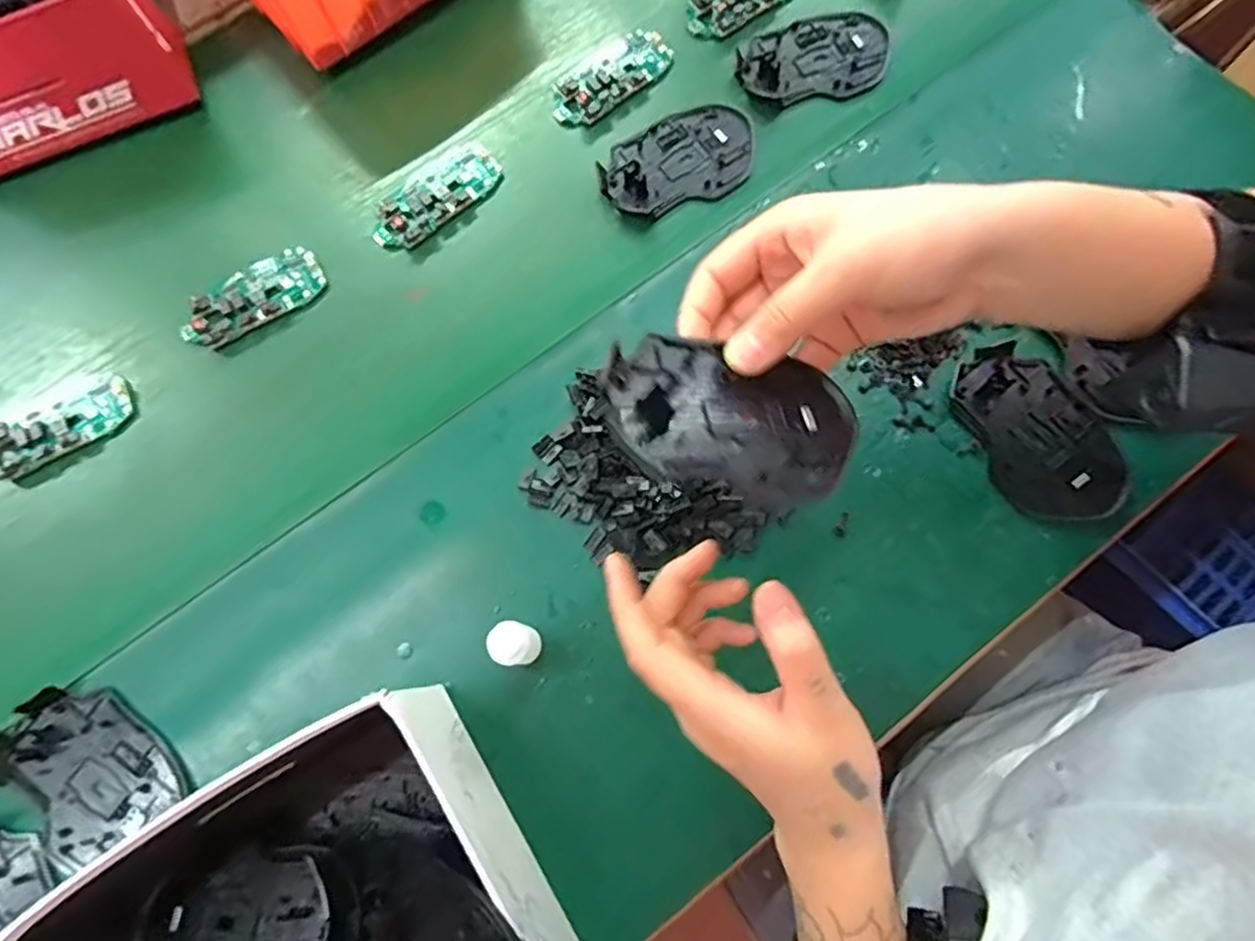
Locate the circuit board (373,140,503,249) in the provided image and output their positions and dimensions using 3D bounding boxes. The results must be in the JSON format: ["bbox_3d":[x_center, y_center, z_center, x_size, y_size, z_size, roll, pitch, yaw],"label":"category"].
[{"bbox_3d":[-0.136,-0.195,0.475,0.099,0.020,0.046,-43,75,-9],"label":"circuit board"}]

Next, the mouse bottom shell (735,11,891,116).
[{"bbox_3d":[0.139,-0.302,0.497,0.113,0.012,0.073,-20,72,-3],"label":"mouse bottom shell"}]

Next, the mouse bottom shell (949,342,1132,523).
[{"bbox_3d":[0.245,-0.022,0.404,0.067,0.010,0.113,-24,73,-4],"label":"mouse bottom shell"}]

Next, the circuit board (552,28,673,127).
[{"bbox_3d":[-0.014,-0.293,0.498,0.099,0.011,0.049,-42,75,-9],"label":"circuit board"}]

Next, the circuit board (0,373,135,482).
[{"bbox_3d":[-0.375,-0.032,0.441,0.097,0.014,0.050,-33,73,-6],"label":"circuit board"}]

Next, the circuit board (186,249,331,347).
[{"bbox_3d":[-0.254,-0.118,0.460,0.096,0.015,0.044,-32,73,-6],"label":"circuit board"}]

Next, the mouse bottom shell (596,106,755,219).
[{"bbox_3d":[0.035,-0.219,0.474,0.111,0.018,0.072,-19,72,-2],"label":"mouse bottom shell"}]

